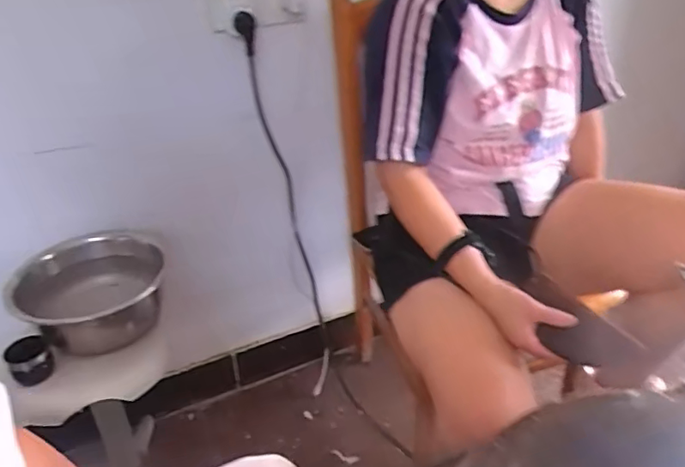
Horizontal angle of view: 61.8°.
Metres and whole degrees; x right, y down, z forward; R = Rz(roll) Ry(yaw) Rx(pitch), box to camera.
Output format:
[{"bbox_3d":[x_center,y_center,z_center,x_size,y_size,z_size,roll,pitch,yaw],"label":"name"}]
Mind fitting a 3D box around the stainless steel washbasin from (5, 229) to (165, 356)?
[{"bbox_3d":[-0.390,0.097,0.903,0.209,0.093,0.214,-17,37,-22],"label":"stainless steel washbasin"}]

